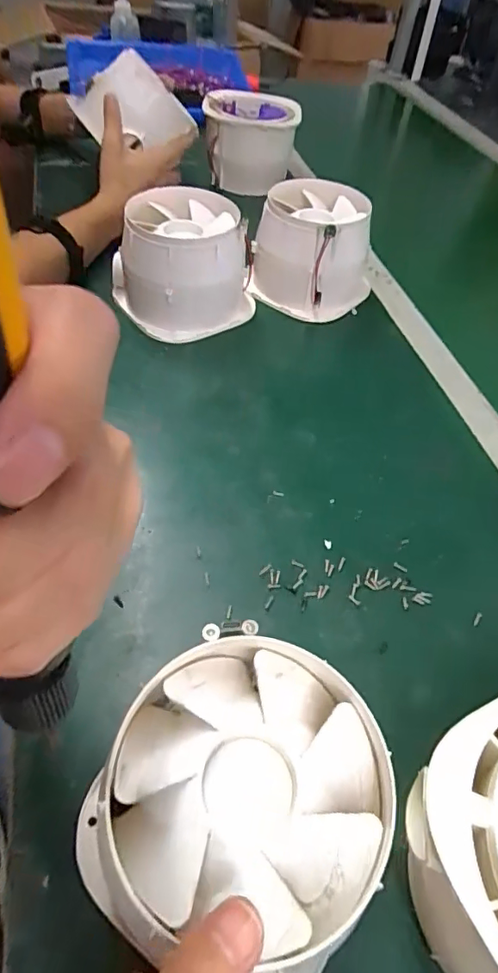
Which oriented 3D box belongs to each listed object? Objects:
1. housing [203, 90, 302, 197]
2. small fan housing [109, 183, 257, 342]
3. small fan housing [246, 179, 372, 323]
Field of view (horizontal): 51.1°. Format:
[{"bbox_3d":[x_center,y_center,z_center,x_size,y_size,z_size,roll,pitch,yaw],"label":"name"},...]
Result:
[{"bbox_3d":[0.001,-0.543,0.830,0.141,0.111,0.141,5,50,-3],"label":"housing"},{"bbox_3d":[-0.068,-0.238,0.561,0.120,0.101,0.128,-31,60,-27],"label":"small fan housing"},{"bbox_3d":[0.075,-0.269,0.601,0.129,0.104,0.130,15,51,6],"label":"small fan housing"}]

